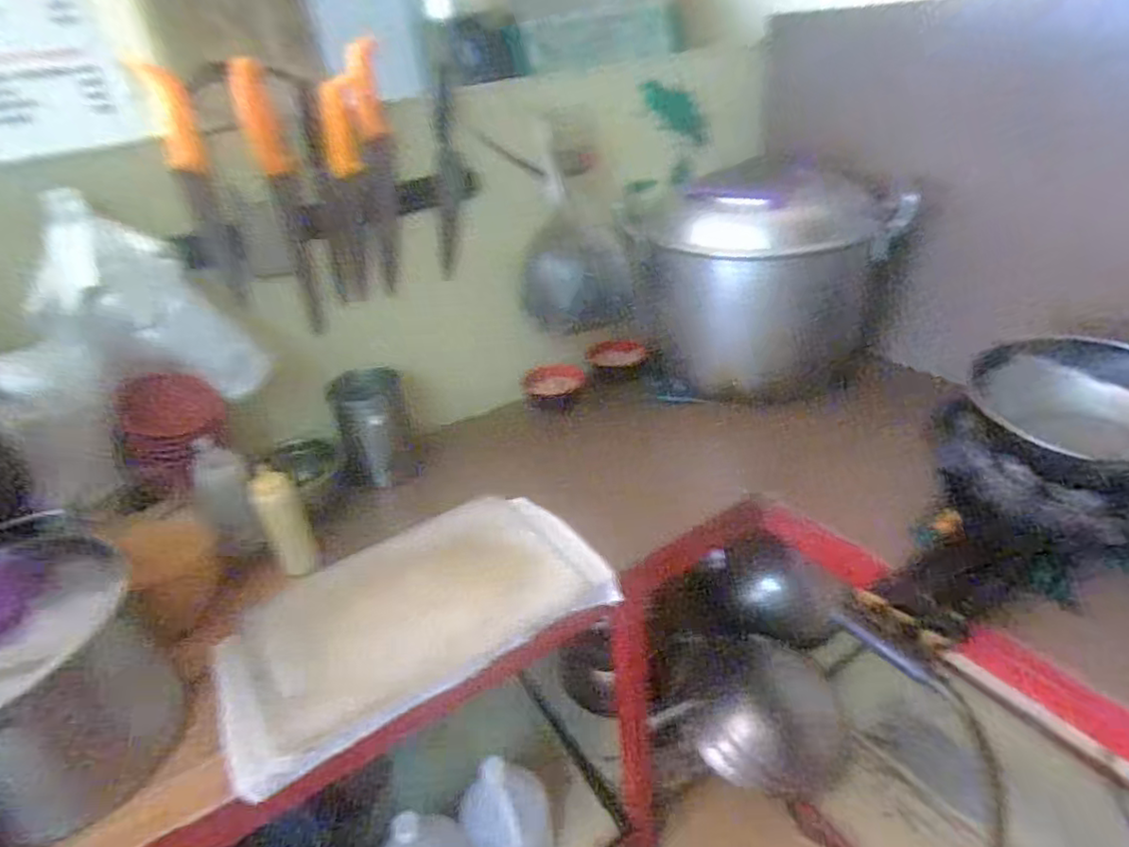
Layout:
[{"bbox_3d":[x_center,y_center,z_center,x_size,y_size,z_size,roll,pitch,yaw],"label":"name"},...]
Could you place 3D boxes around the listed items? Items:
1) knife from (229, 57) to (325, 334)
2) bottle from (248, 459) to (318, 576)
[{"bbox_3d":[-0.385,-0.305,0.917,0.042,0.354,0.015,-25,36,-30],"label":"knife"},{"bbox_3d":[-0.382,0.139,0.902,0.056,0.163,0.043,-18,33,-20],"label":"bottle"}]

